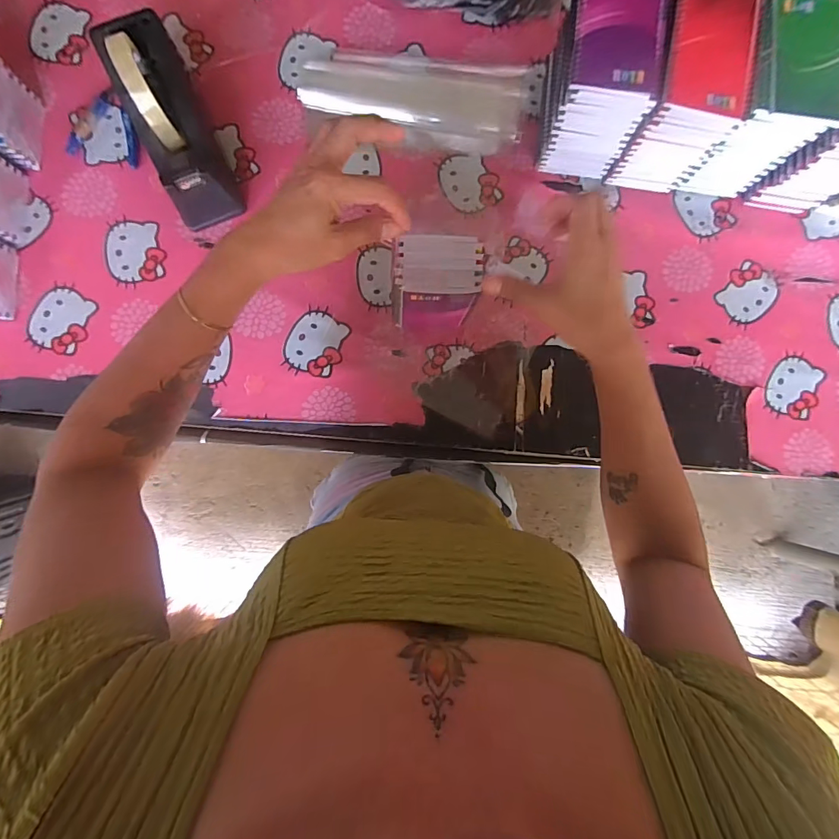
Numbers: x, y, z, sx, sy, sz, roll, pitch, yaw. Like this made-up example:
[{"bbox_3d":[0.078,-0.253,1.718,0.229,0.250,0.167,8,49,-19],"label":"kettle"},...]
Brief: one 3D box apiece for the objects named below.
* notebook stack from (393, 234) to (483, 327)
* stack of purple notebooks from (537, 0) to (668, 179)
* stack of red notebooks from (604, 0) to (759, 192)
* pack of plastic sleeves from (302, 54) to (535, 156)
[{"bbox_3d":[0.017,-0.151,0.505,0.089,0.139,0.063,1,88,-4],"label":"notebook stack"},{"bbox_3d":[0.199,-0.382,0.508,0.096,0.160,0.127,5,87,-3],"label":"stack of purple notebooks"},{"bbox_3d":[0.292,-0.364,0.513,0.098,0.156,0.126,5,87,-3],"label":"stack of red notebooks"},{"bbox_3d":[-0.006,-0.429,0.594,0.294,0.019,0.125,6,87,-3],"label":"pack of plastic sleeves"}]

